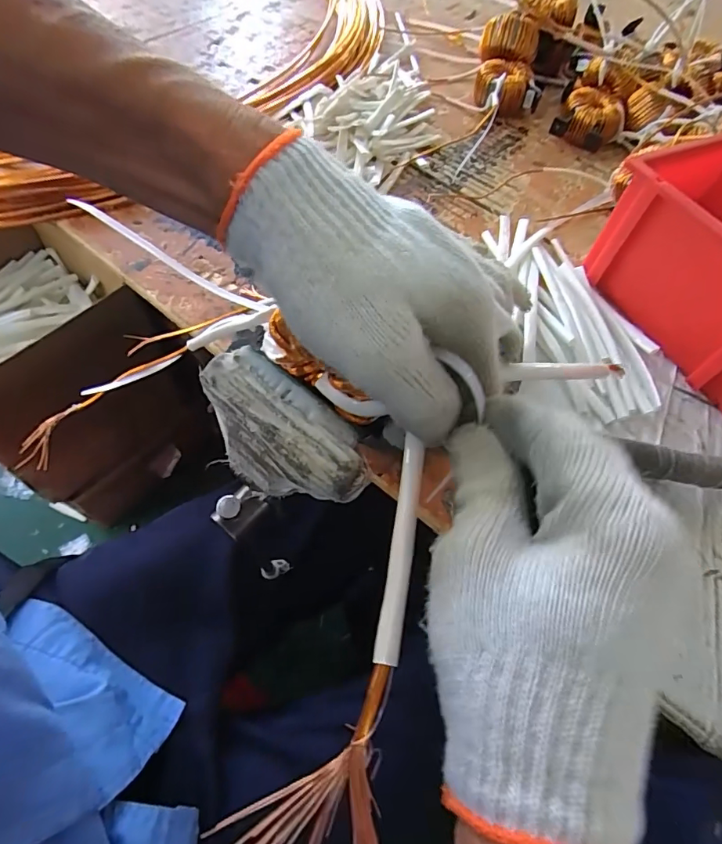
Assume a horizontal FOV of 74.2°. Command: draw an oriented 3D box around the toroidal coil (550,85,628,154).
[{"bbox_3d":[0.291,-0.381,0.608,0.072,0.045,0.076,2,60,-3],"label":"toroidal coil"}]

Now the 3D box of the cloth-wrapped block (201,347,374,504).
[{"bbox_3d":[-0.045,0.009,0.258,0.105,0.038,0.046,39,64,17],"label":"cloth-wrapped block"}]

